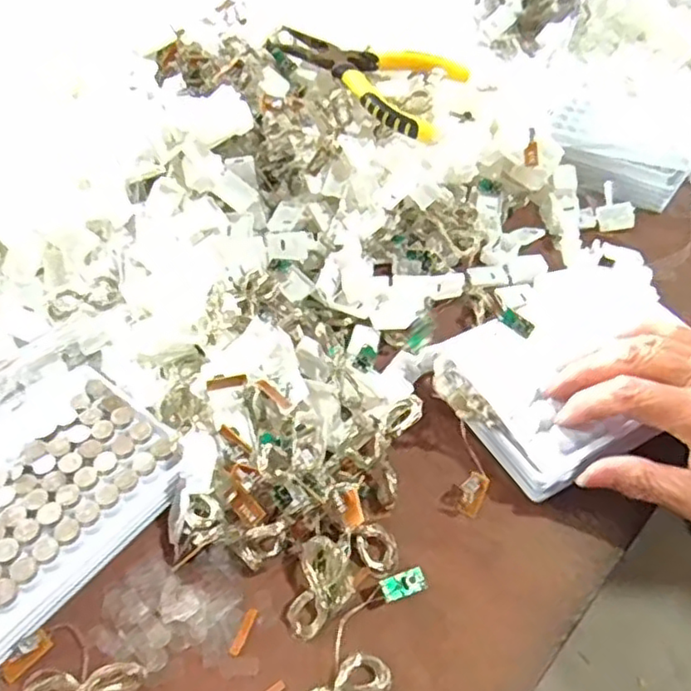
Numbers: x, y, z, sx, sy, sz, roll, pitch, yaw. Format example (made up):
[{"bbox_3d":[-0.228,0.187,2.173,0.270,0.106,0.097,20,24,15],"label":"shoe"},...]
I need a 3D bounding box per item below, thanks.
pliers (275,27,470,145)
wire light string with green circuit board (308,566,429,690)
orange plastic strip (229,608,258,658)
[{"bbox_3d":[0.015,-0.216,0.521,0.149,0.022,0.086,18,51,16],"label":"pliers"},{"bbox_3d":[0.008,0.134,0.288,0.031,0.013,0.085,26,53,22],"label":"wire light string with green circuit board"},{"bbox_3d":[-0.046,0.130,0.298,0.005,0.004,0.022,16,50,14],"label":"orange plastic strip"}]

